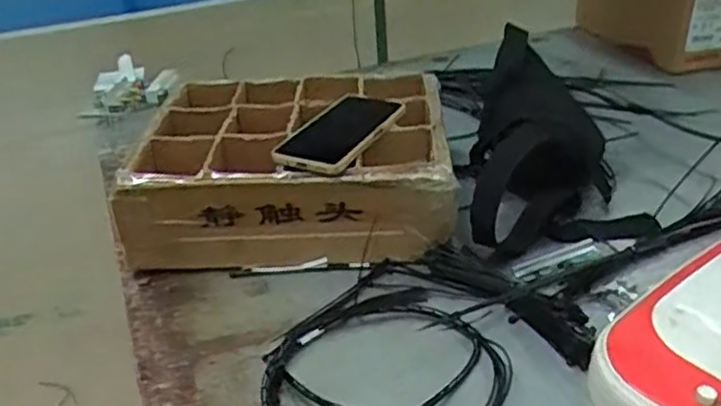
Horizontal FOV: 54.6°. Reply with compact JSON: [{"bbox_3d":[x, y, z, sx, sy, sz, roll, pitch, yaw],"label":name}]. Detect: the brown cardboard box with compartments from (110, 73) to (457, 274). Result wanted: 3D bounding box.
[{"bbox_3d":[-0.072,-0.050,0.821,0.338,0.112,0.291,-3,30,3],"label":"brown cardboard box with compartments"}]

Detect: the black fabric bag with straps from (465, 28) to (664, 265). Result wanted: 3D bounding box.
[{"bbox_3d":[0.228,-0.063,0.807,0.181,0.147,0.328,3,31,13],"label":"black fabric bag with straps"}]

